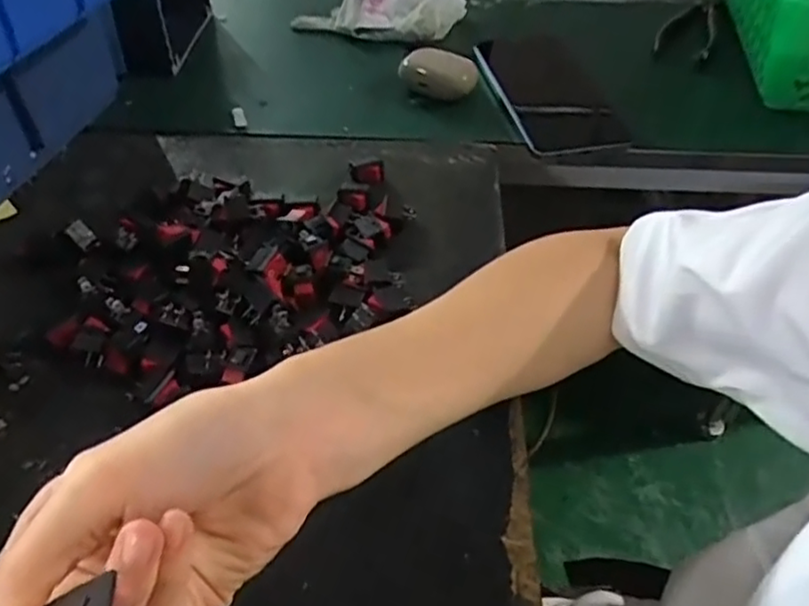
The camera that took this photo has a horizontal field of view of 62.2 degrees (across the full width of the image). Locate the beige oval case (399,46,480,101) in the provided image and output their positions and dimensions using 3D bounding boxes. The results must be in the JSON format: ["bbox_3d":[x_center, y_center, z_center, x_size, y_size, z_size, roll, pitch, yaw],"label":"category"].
[{"bbox_3d":[0.027,-0.183,0.532,0.060,0.020,0.038,21,49,16],"label":"beige oval case"}]

